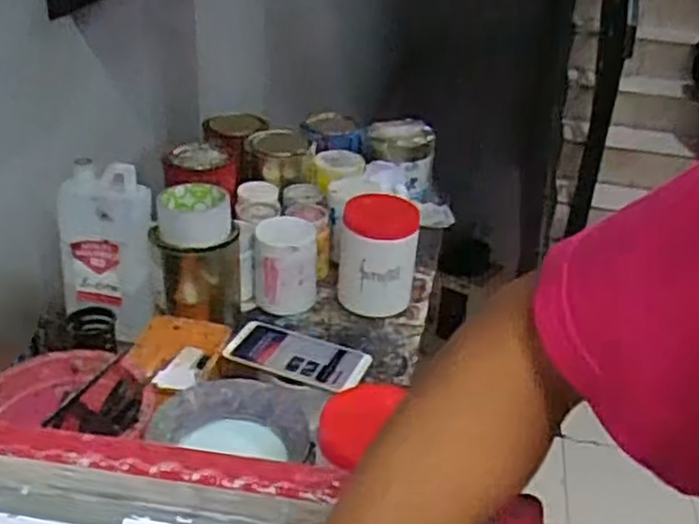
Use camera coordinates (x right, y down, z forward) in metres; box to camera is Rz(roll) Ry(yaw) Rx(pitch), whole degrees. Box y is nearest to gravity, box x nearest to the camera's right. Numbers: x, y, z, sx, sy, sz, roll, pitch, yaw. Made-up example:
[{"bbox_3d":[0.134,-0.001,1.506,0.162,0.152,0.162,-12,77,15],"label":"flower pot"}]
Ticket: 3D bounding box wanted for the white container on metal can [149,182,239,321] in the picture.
[{"bbox_3d":[-0.188,0.002,0.916,0.093,0.189,0.089,-4,31,-13],"label":"white container on metal can"}]

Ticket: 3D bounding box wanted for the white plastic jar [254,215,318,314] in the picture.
[{"bbox_3d":[-0.086,0.003,0.999,0.083,0.116,0.070,-1,31,-9],"label":"white plastic jar"}]

